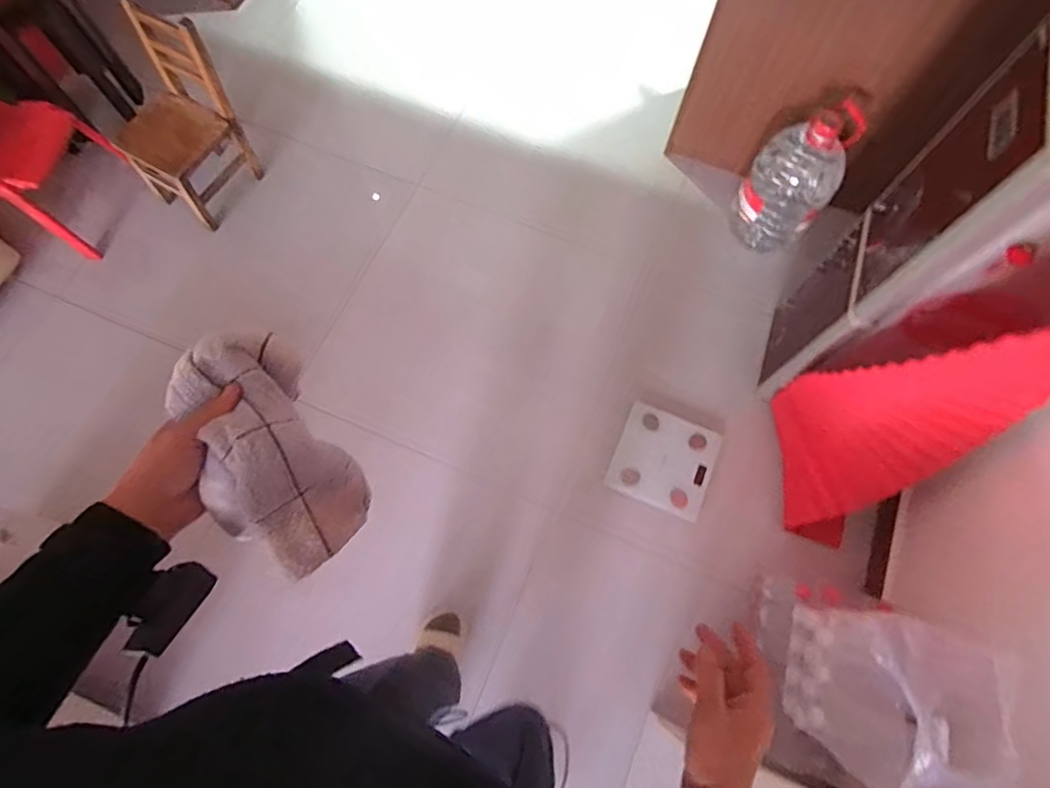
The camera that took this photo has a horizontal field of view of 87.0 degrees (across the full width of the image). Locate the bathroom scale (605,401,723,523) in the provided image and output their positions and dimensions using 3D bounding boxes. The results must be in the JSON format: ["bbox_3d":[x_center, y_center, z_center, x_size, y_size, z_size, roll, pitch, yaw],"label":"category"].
[{"bbox_3d":[0.382,0.179,1.508,0.257,0.017,0.263,24,72,5],"label":"bathroom scale"}]

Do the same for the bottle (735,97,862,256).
[{"bbox_3d":[0.774,-0.624,1.631,0.225,0.406,0.221,1,71,-2],"label":"bottle"}]

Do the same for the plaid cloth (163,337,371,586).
[{"bbox_3d":[-0.220,0.048,0.473,0.106,0.090,0.218,-27,88,-8],"label":"plaid cloth"}]

